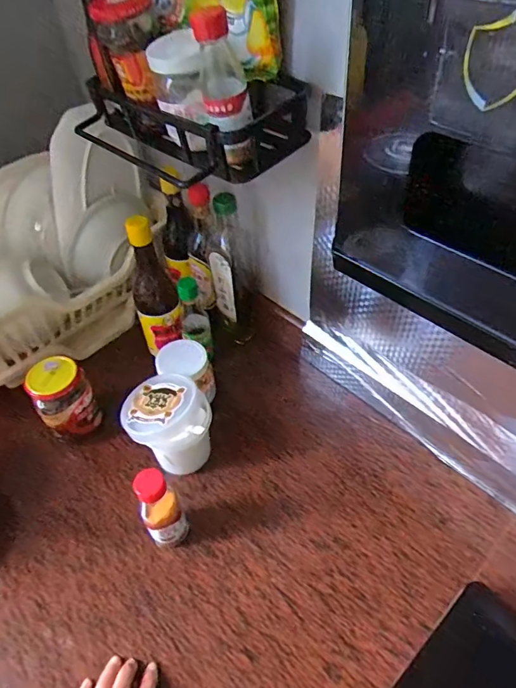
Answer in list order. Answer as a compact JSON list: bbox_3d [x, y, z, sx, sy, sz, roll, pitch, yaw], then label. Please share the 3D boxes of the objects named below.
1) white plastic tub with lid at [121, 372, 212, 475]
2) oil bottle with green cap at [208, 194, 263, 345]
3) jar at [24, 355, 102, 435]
[{"bbox_3d":[-0.120,0.113,0.623,0.100,0.131,0.106,-2,48,2],"label":"white plastic tub with lid"},{"bbox_3d":[-0.039,-0.111,0.712,0.079,0.240,0.061,6,49,9],"label":"oil bottle with green cap"},{"bbox_3d":[-0.271,0.074,0.638,0.071,0.102,0.062,-33,54,-24],"label":"jar"}]

